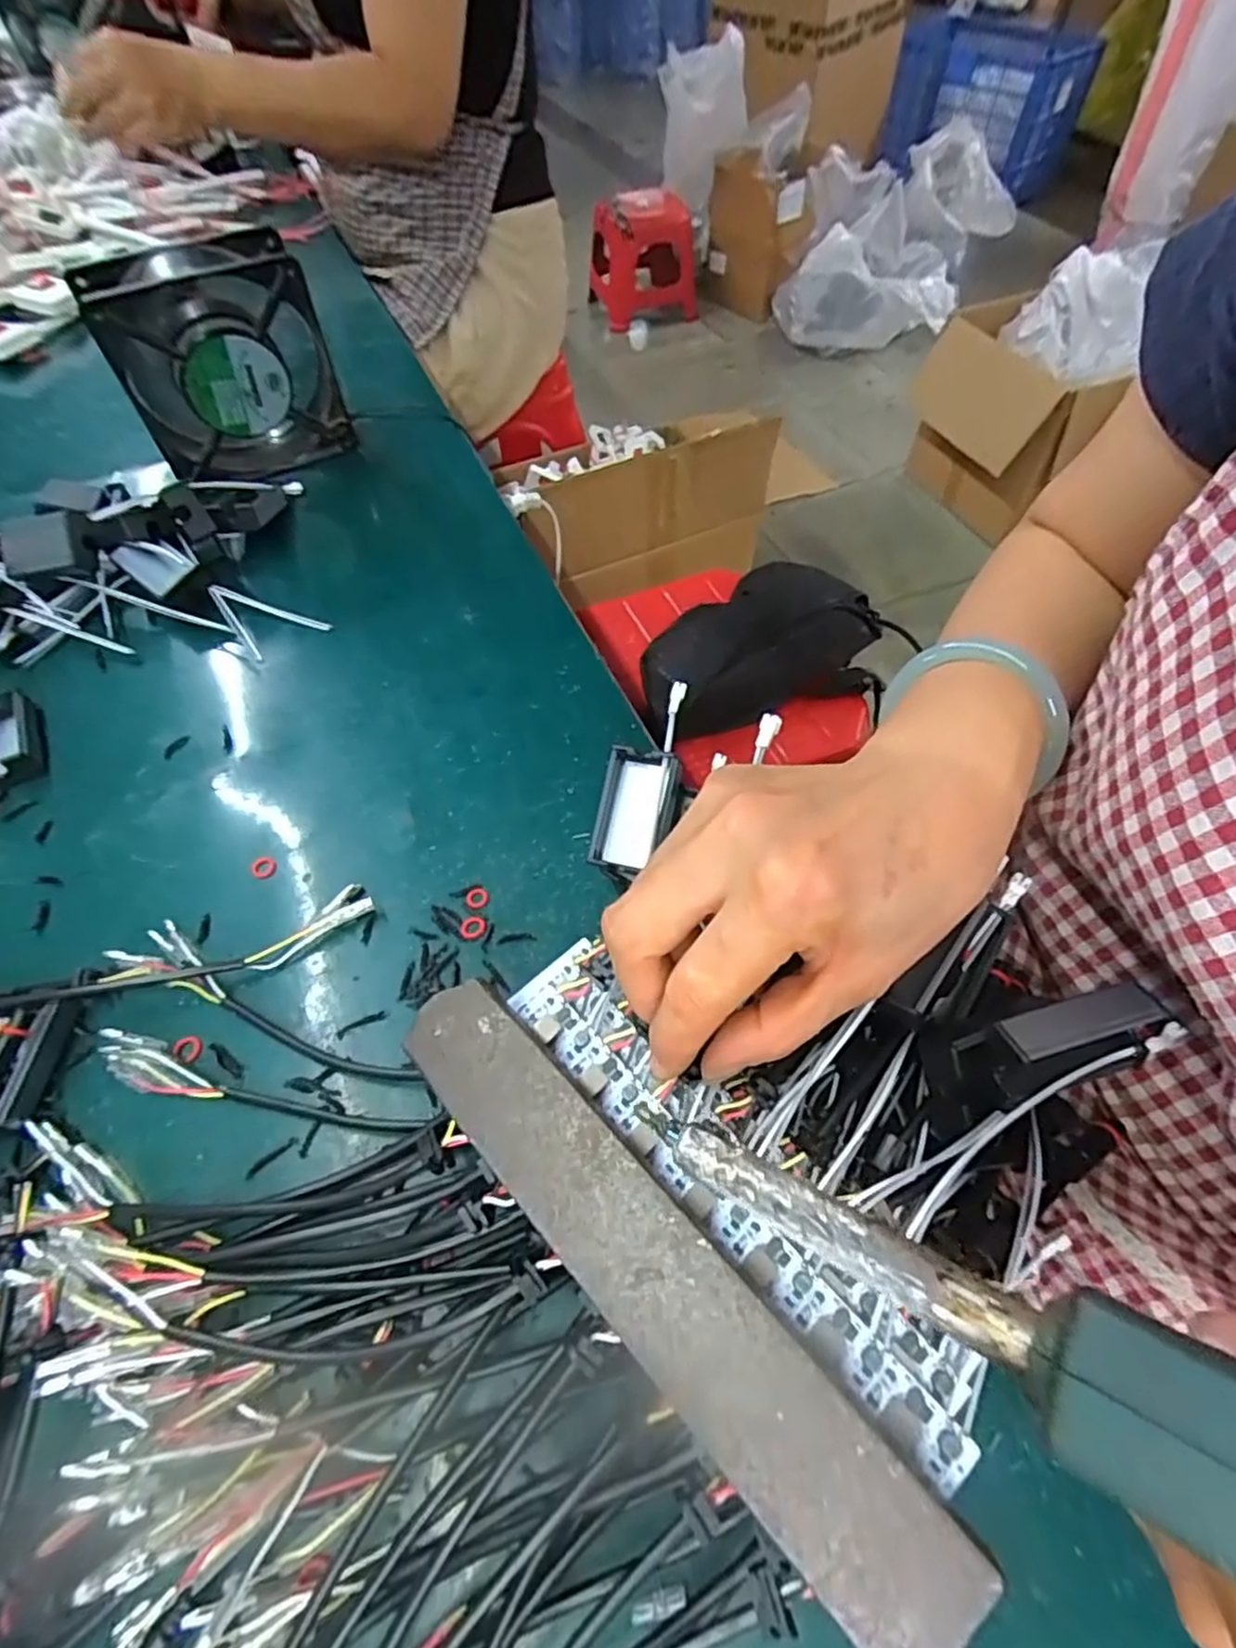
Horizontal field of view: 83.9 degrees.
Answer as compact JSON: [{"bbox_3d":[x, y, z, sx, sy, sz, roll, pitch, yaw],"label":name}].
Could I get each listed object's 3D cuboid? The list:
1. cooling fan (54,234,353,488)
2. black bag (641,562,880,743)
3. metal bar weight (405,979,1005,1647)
[{"bbox_3d":[-0.244,-0.283,0.437,0.119,0.129,0.044,-26,61,-16],"label":"cooling fan"},{"bbox_3d":[0.143,-0.180,0.662,0.265,0.073,0.139,-19,58,-12],"label":"black bag"},{"bbox_3d":[0.007,0.122,0.194,0.034,0.009,0.197,-39,64,-22],"label":"metal bar weight"}]

